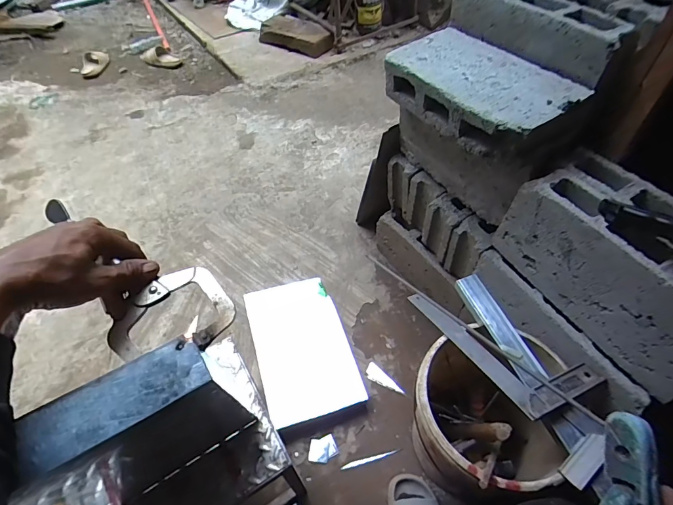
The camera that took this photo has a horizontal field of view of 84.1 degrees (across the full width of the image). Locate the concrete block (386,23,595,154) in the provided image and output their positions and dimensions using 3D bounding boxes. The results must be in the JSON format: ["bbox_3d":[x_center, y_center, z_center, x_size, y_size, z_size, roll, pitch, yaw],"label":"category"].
[{"bbox_3d":[0.283,-0.333,0.780,0.193,0.111,0.385,-24,55,-17],"label":"concrete block"}]

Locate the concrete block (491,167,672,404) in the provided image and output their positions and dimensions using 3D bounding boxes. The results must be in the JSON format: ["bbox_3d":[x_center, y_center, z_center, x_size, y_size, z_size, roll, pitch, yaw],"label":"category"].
[{"bbox_3d":[0.487,0.037,0.666,0.103,0.204,0.385,-28,56,-20],"label":"concrete block"}]

